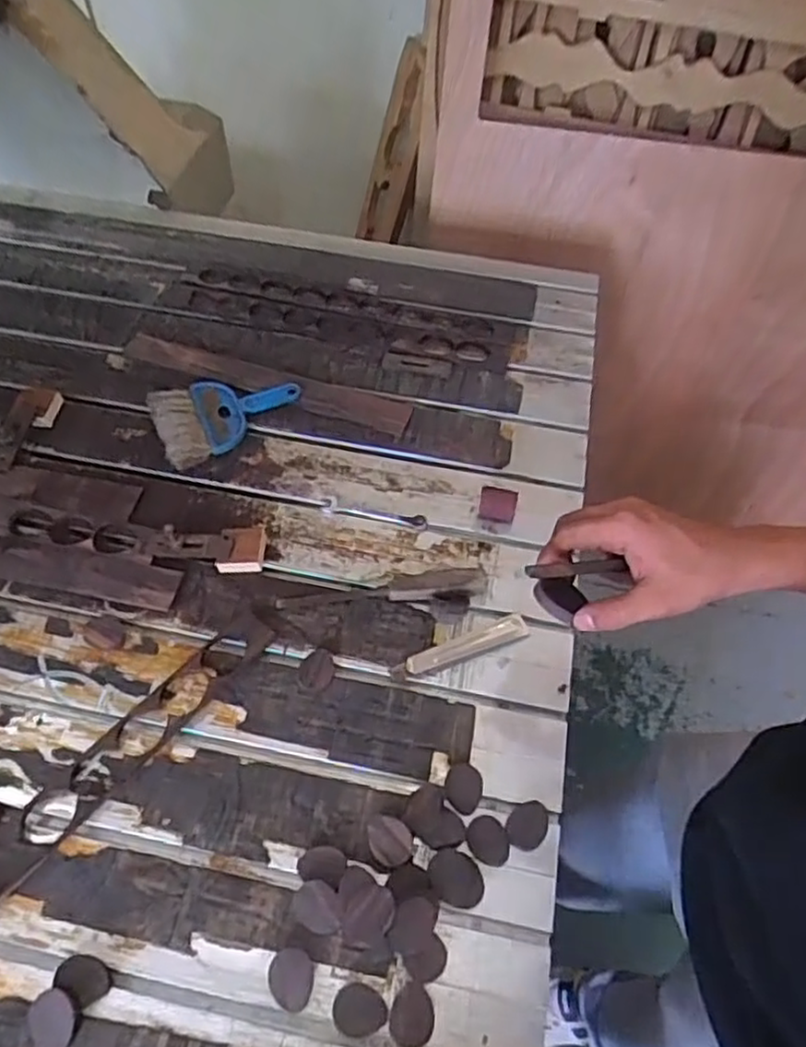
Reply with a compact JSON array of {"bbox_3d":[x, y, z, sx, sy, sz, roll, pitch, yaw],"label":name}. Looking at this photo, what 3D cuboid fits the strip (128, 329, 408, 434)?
[{"bbox_3d":[-0.188,-0.195,0.949,0.408,0.014,0.057,16,56,8],"label":"strip"}]

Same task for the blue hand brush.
[{"bbox_3d":[-0.229,-0.150,0.911,0.186,0.025,0.129,-21,59,-17],"label":"blue hand brush"}]

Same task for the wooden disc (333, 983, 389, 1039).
[{"bbox_3d":[-0.034,0.392,0.558,0.042,0.004,0.034,6,55,1],"label":"wooden disc"}]

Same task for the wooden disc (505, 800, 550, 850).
[{"bbox_3d":[0.114,0.277,0.639,0.039,0.009,0.042,2,67,-4],"label":"wooden disc"}]

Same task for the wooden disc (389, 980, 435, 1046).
[{"bbox_3d":[0.008,0.394,0.558,0.035,0.004,0.043,6,55,1],"label":"wooden disc"}]

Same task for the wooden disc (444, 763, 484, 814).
[{"bbox_3d":[0.058,0.251,0.660,0.035,0.006,0.045,9,55,3],"label":"wooden disc"}]

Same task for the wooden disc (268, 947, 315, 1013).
[{"bbox_3d":[-0.091,0.371,0.567,0.039,0.012,0.039,1,55,-2],"label":"wooden disc"}]

